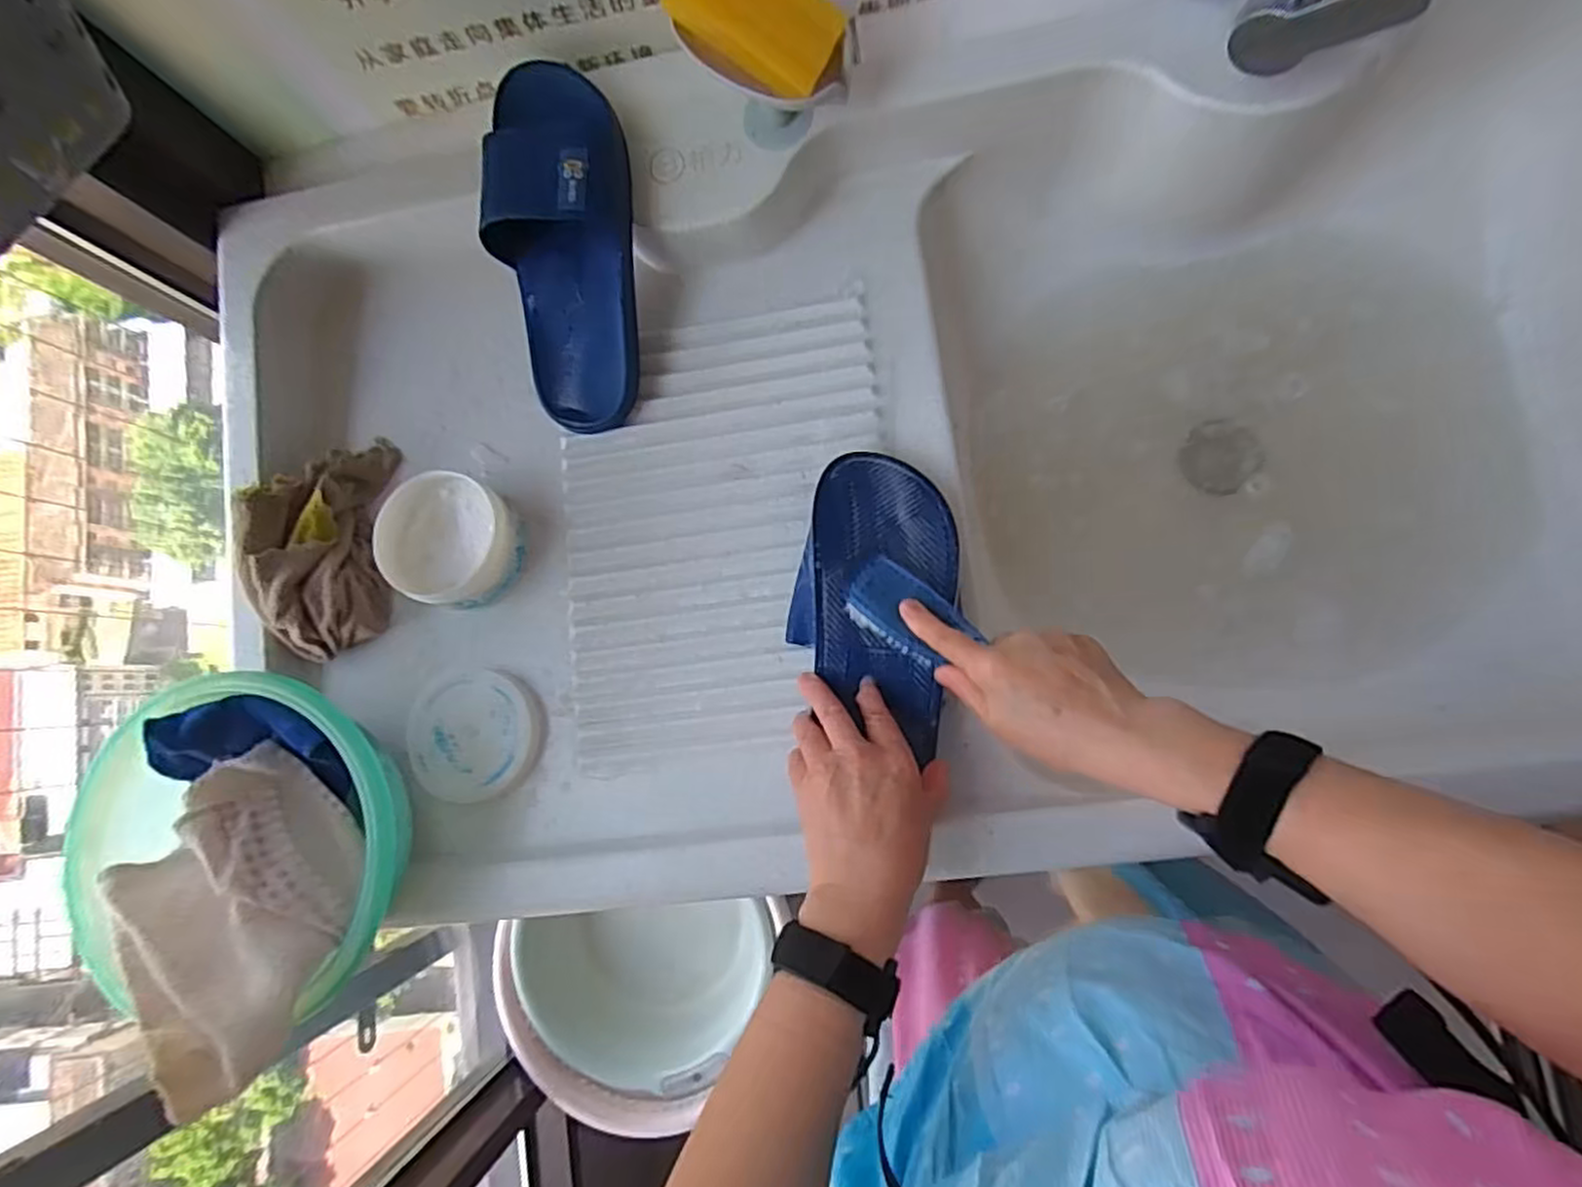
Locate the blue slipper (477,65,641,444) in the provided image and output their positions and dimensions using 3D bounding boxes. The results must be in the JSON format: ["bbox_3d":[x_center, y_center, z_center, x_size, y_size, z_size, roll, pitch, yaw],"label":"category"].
[{"bbox_3d":[-0.167,-0.262,0.559,0.098,0.088,0.266,-4,84,8],"label":"blue slipper"}]

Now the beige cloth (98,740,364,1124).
[{"bbox_3d":[-0.335,0.192,0.453,0.138,0.029,0.173,-34,69,-13],"label":"beige cloth"}]

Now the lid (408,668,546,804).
[{"bbox_3d":[-0.232,0.101,0.545,0.094,0.022,0.095,-1,84,8],"label":"lid"}]

